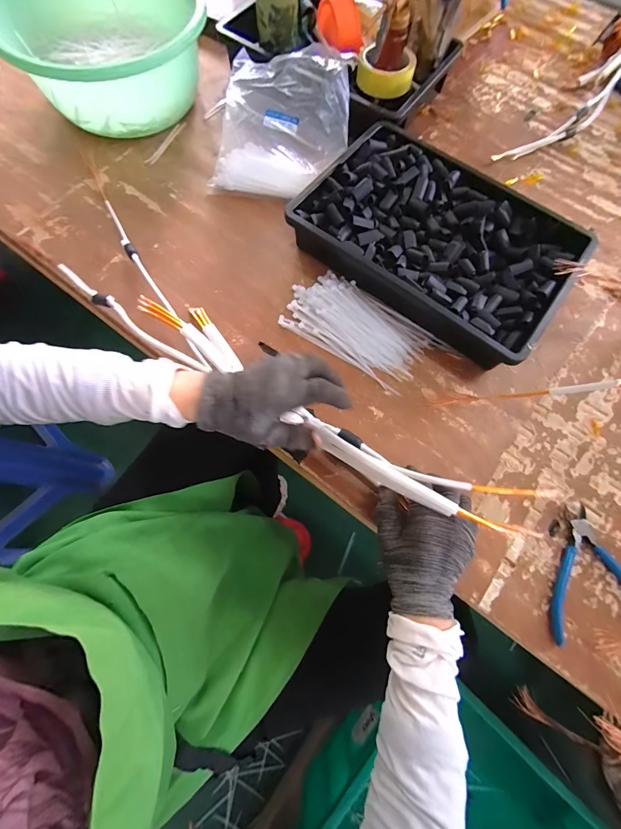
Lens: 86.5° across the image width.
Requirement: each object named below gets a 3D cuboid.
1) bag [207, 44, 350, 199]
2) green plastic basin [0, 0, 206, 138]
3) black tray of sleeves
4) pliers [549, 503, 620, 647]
[{"bbox_3d":[-0.042,-0.464,0.534,0.194,0.045,0.226,10,91,1],"label":"bag"},{"bbox_3d":[-0.319,-0.585,0.535,0.285,0.130,0.300,1,72,-2],"label":"green plastic basin"},{"bbox_3d":[0.177,-0.248,0.480,0.360,0.067,0.247,35,74,9],"label":"black tray of sleeves"},{"bbox_3d":[0.326,0.180,0.379,0.125,0.010,0.136,0,72,-2],"label":"pliers"}]

